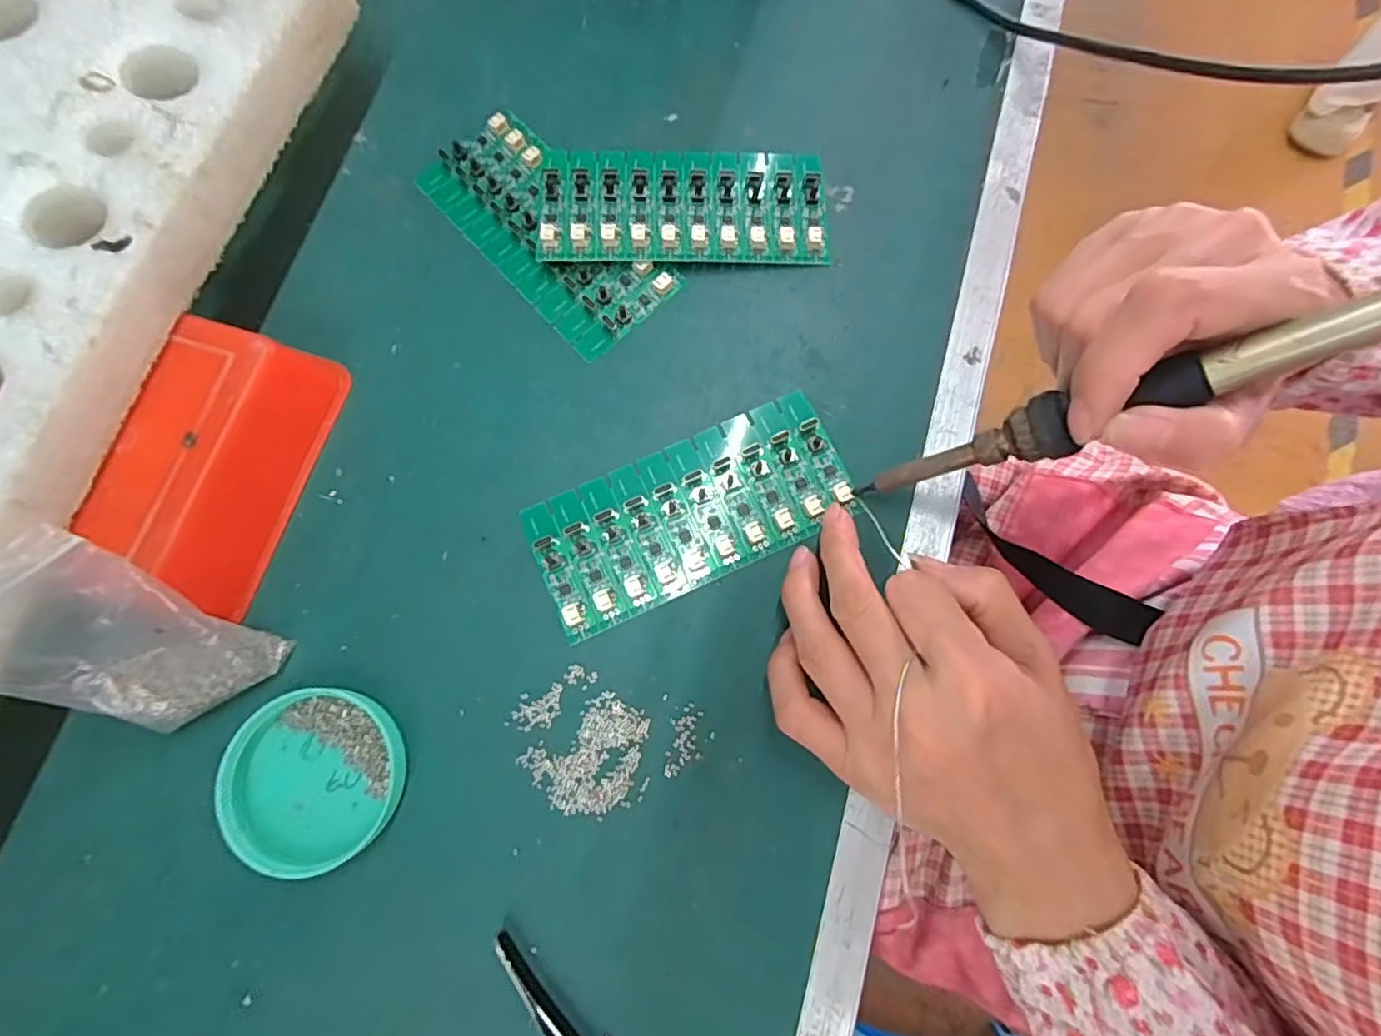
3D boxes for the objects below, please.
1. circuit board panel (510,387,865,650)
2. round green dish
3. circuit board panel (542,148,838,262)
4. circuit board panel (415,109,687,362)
[{"bbox_3d":[0.001,-0.003,0.264,0.137,0.007,0.062,-25,79,-4],"label":"circuit board panel"},{"bbox_3d":[-0.148,0.102,0.238,0.065,0.017,0.064,0,77,1],"label":"round green dish"},{"bbox_3d":[-0.003,-0.152,0.293,0.136,0.014,0.061,-1,77,1],"label":"circuit board panel"},{"bbox_3d":[-0.071,-0.143,0.295,0.062,0.009,0.135,-42,80,-8],"label":"circuit board panel"}]

